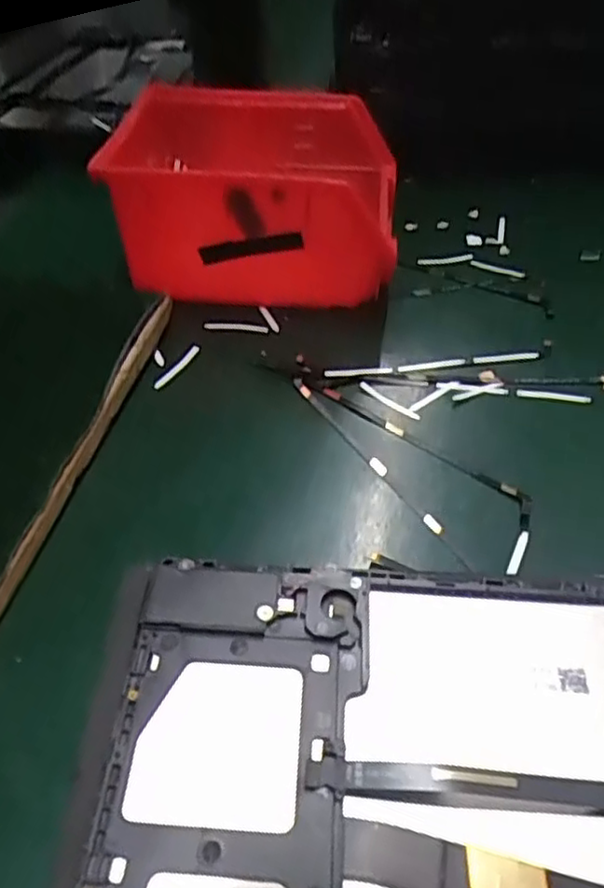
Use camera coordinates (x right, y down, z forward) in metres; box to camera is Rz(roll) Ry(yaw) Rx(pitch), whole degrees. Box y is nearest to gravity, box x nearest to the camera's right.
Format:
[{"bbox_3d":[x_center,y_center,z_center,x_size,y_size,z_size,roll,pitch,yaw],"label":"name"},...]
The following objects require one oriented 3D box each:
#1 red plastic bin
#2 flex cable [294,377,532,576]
[{"bbox_3d":[-0.025,-0.125,0.371,0.148,0.082,0.111,1,46,2],"label":"red plastic bin"},{"bbox_3d":[0.047,0.004,0.289,0.041,0.006,0.126,-24,50,-22],"label":"flex cable"}]

